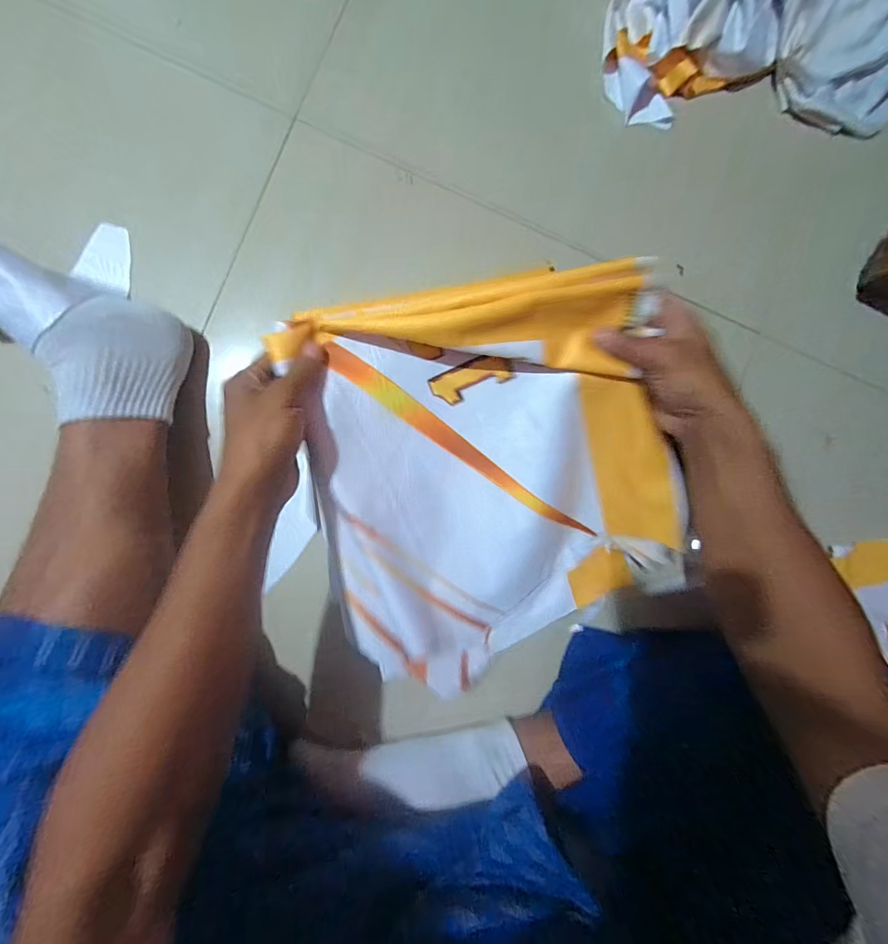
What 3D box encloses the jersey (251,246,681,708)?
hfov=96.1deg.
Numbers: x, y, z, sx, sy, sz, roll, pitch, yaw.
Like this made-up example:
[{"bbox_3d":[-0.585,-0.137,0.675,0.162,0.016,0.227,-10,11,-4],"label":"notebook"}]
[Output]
[{"bbox_3d":[0.066,0.026,0.380,0.346,0.089,0.382,-14,107,-12],"label":"jersey"}]

